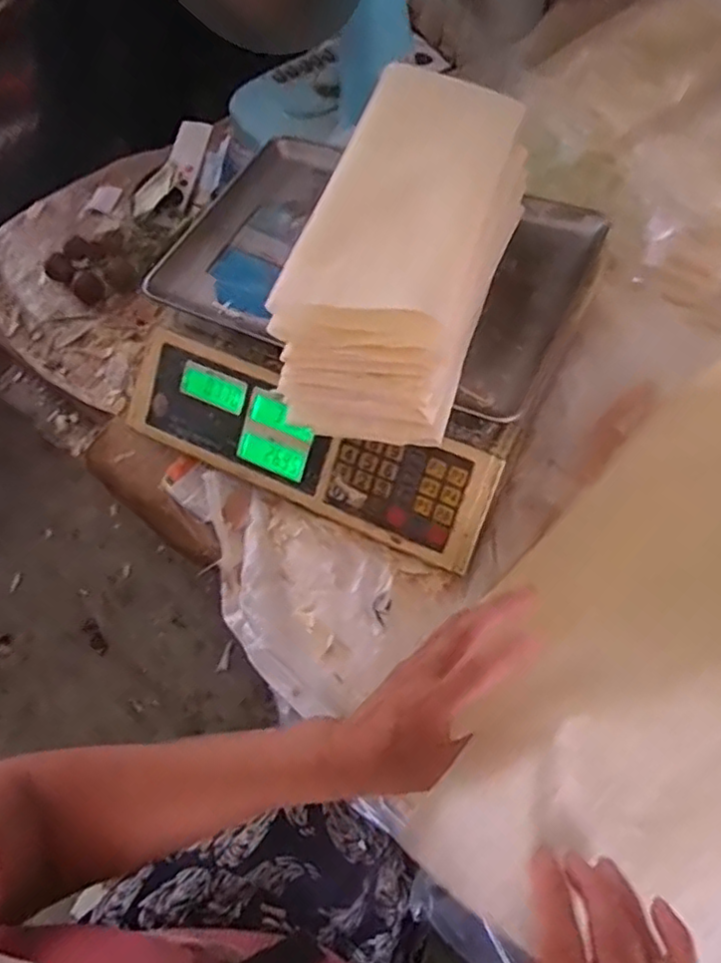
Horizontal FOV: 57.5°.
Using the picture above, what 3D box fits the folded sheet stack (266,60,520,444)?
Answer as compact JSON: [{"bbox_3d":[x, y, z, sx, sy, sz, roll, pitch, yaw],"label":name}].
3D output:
[{"bbox_3d":[0.033,-0.163,0.471,0.125,0.106,0.248,17,64,12],"label":"folded sheet stack"}]

